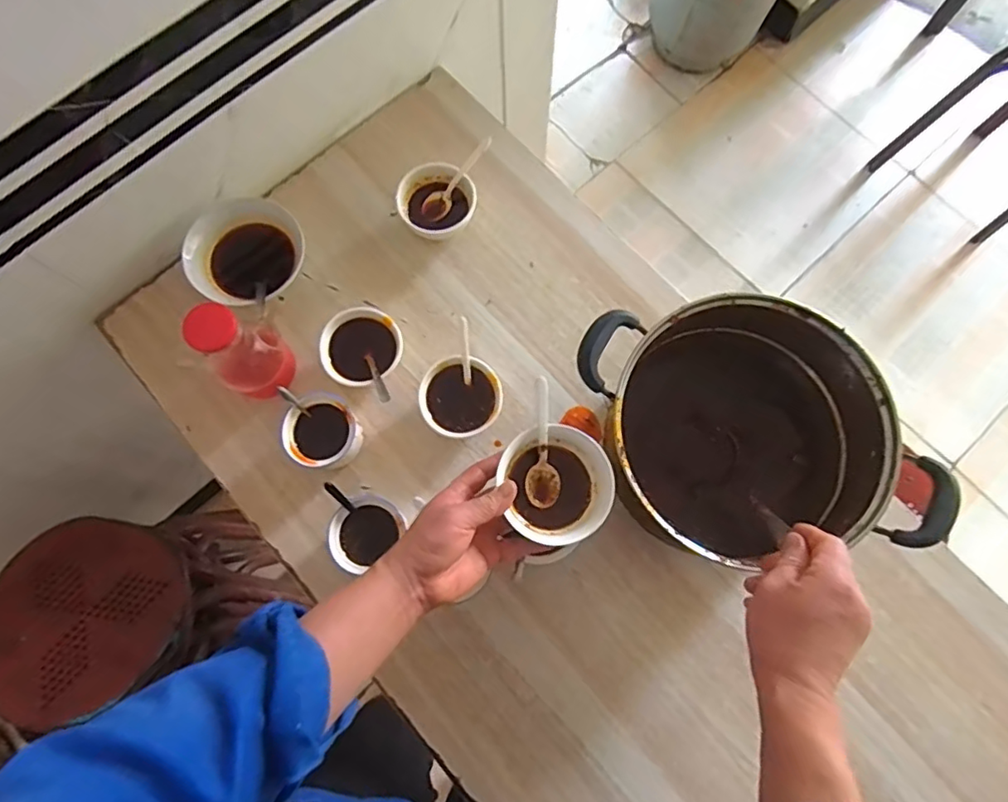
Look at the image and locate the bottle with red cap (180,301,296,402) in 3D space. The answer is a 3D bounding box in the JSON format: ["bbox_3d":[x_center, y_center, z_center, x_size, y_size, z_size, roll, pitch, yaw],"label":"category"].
[{"bbox_3d":[-0.296,-0.048,0.667,0.079,0.161,0.070,3,77,0],"label":"bottle with red cap"}]

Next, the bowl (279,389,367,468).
[{"bbox_3d":[-0.214,0.039,0.690,0.084,0.069,0.082,0,77,0],"label":"bowl"}]

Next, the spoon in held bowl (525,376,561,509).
[{"bbox_3d":[0.039,0.043,0.569,0.034,0.021,0.128,0,105,0],"label":"spoon in held bowl"}]

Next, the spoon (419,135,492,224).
[{"bbox_3d":[-0.062,-0.291,0.755,0.030,0.019,0.128,42,104,9],"label":"spoon"}]

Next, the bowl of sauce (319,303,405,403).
[{"bbox_3d":[-0.170,-0.061,0.718,0.108,0.062,0.100,0,77,0],"label":"bowl of sauce"}]

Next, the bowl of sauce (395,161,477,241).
[{"bbox_3d":[-0.087,-0.261,0.769,0.101,0.050,0.094,1,77,0],"label":"bowl of sauce"}]

